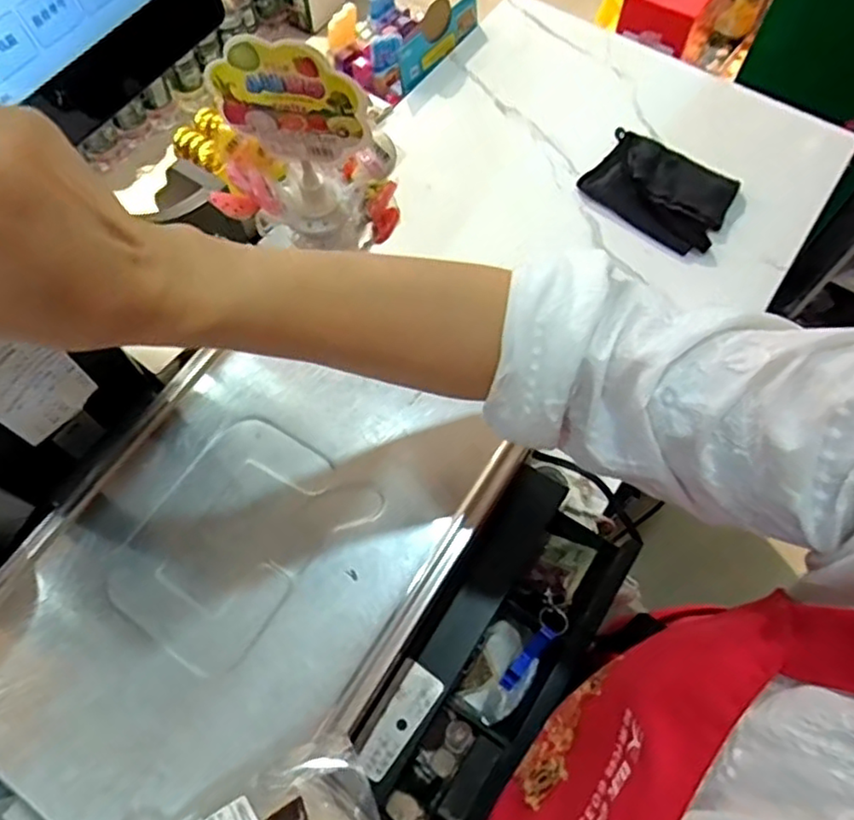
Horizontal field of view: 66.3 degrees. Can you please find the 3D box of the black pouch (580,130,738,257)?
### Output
[{"bbox_3d":[0.307,-0.291,0.853,0.182,0.037,0.137,36,70,16],"label":"black pouch"}]

